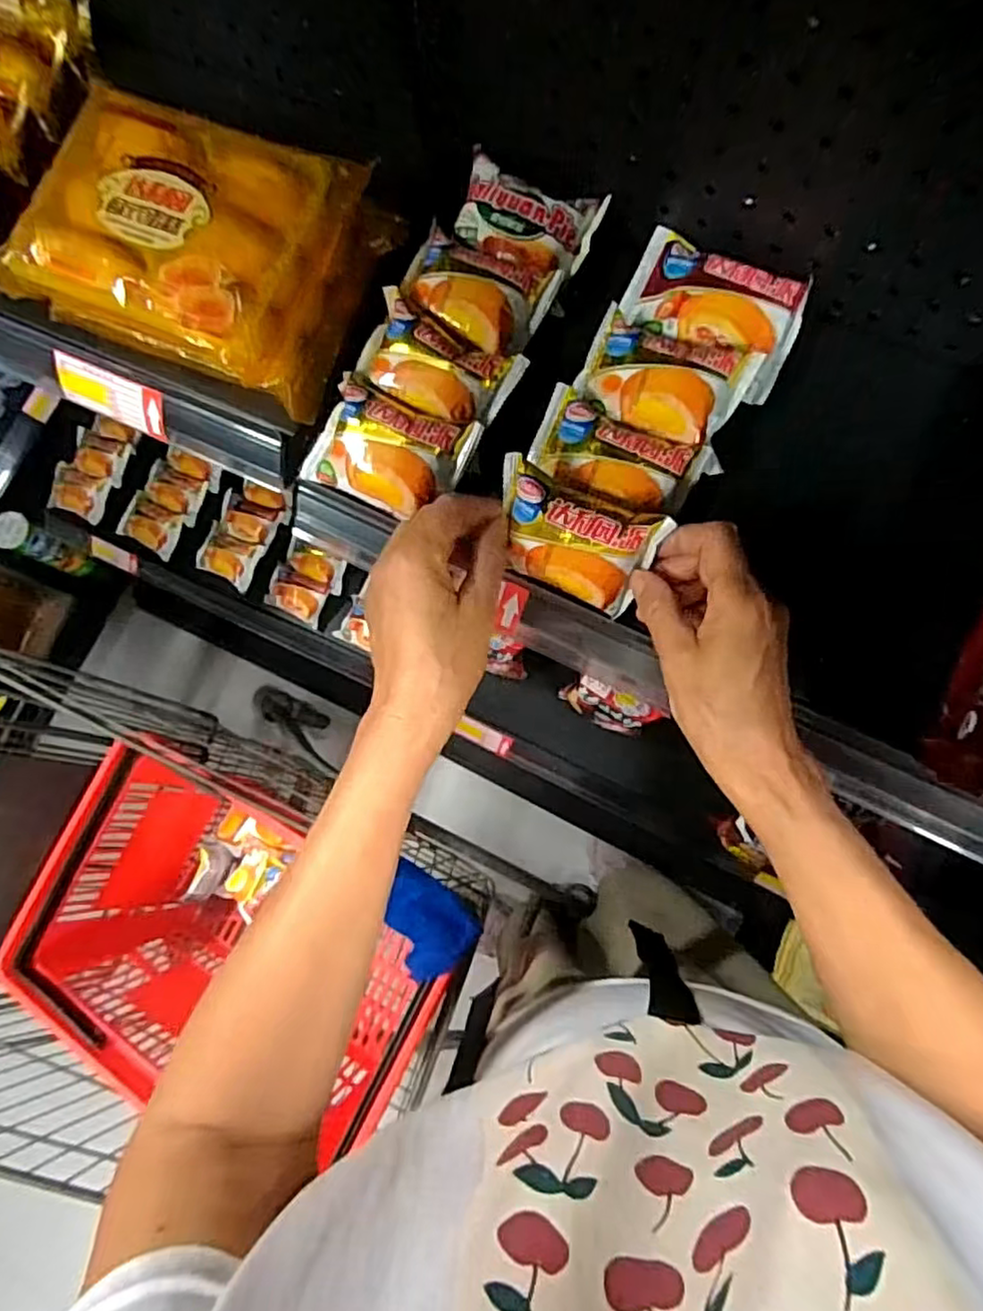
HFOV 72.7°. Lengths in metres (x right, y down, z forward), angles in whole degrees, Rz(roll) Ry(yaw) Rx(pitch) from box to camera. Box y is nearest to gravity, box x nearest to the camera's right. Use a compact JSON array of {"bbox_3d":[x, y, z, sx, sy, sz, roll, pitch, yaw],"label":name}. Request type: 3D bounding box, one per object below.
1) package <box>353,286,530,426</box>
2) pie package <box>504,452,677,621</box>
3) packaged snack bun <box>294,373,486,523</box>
[{"bbox_3d":[-0.037,-0.184,0.428,0.100,0.025,0.061,29,84,8],"label":"package"},{"bbox_3d":[0.045,-0.068,0.393,0.099,0.027,0.068,24,128,2],"label":"pie package"},{"bbox_3d":[-0.065,-0.131,0.432,0.099,0.032,0.067,25,118,6],"label":"packaged snack bun"}]

